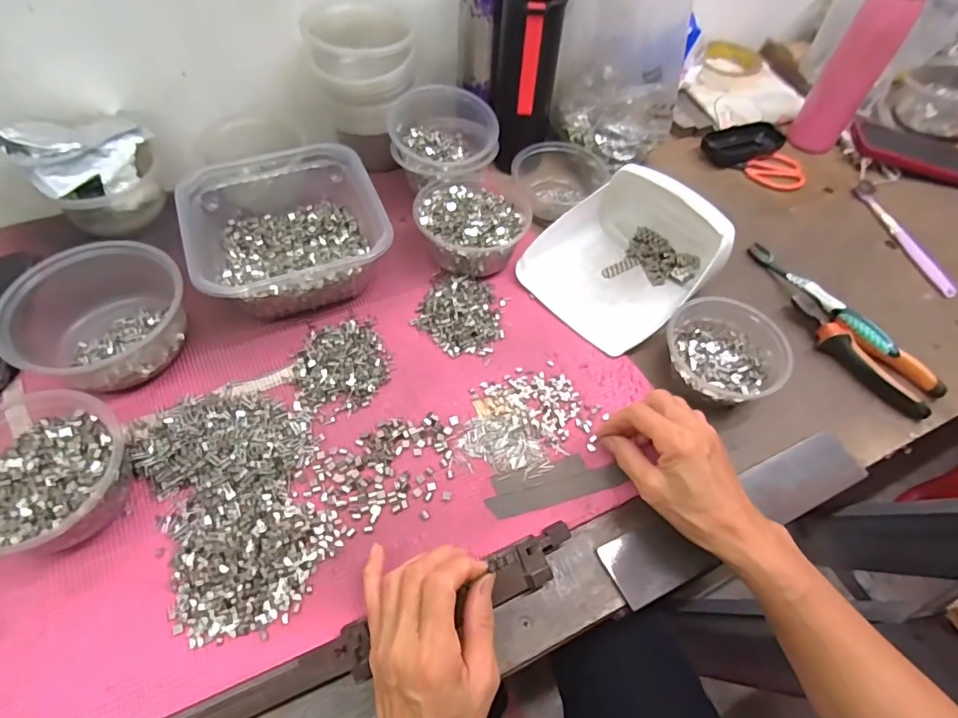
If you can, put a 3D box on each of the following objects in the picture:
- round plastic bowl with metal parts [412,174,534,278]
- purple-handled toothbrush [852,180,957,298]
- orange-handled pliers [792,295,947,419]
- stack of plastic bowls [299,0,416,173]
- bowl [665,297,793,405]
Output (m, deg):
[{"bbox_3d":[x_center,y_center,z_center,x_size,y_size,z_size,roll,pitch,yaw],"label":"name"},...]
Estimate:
[{"bbox_3d":[-0.008,-0.145,0.551,0.112,0.058,0.121,1,56,-2],"label":"round plastic bowl with metal parts"},{"bbox_3d":[0.506,-0.148,0.628,0.016,0.020,0.183,-8,57,-8],"label":"purple-handled toothbrush"},{"bbox_3d":[0.376,-0.007,0.517,0.046,0.032,0.150,-32,63,-22],"label":"orange-handled pliers"},{"bbox_3d":[-0.119,-0.288,0.572,0.101,0.160,0.098,21,57,11],"label":"stack of plastic bowls"},{"bbox_3d":[0.226,-0.008,0.485,0.106,0.050,0.107,1,56,-2],"label":"bowl"}]

